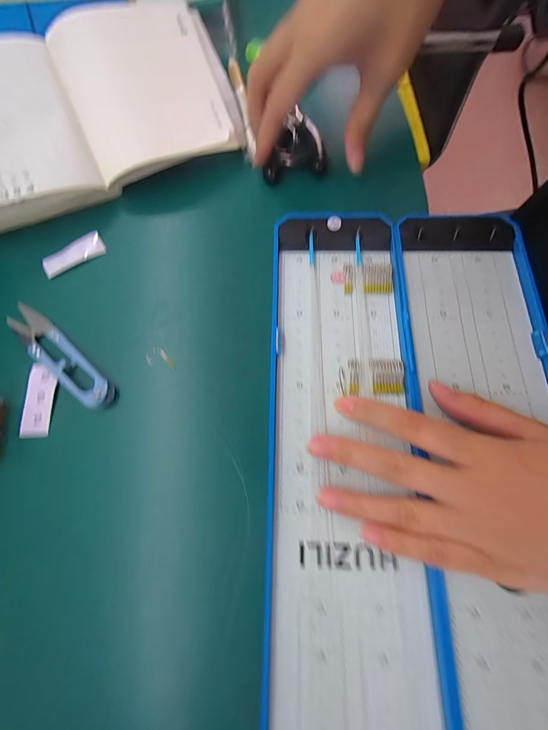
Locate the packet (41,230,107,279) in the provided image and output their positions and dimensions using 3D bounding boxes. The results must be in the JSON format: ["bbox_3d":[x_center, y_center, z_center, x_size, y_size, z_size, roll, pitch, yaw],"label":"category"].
[{"bbox_3d":[-0.156,-0.086,0.229,0.047,0.004,0.021,-35,80,-13],"label":"packet"}]

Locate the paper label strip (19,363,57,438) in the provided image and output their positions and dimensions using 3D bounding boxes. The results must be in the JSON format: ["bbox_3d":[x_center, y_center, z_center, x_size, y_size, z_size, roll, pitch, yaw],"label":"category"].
[{"bbox_3d":[-0.155,0.023,0.194,0.017,0.004,0.048,0,78,-14],"label":"paper label strip"}]

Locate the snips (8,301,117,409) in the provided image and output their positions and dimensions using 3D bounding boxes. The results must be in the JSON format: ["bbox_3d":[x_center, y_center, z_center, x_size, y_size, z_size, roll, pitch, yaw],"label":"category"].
[{"bbox_3d":[-0.147,-0.007,0.197,0.105,0.010,0.024,39,76,12],"label":"snips"}]

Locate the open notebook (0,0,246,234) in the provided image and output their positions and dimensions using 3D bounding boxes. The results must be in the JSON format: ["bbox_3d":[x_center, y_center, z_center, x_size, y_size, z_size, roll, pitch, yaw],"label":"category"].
[{"bbox_3d":[-0.157,-0.206,0.236,0.241,0.026,0.140,-28,91,-13],"label":"open notebook"}]

